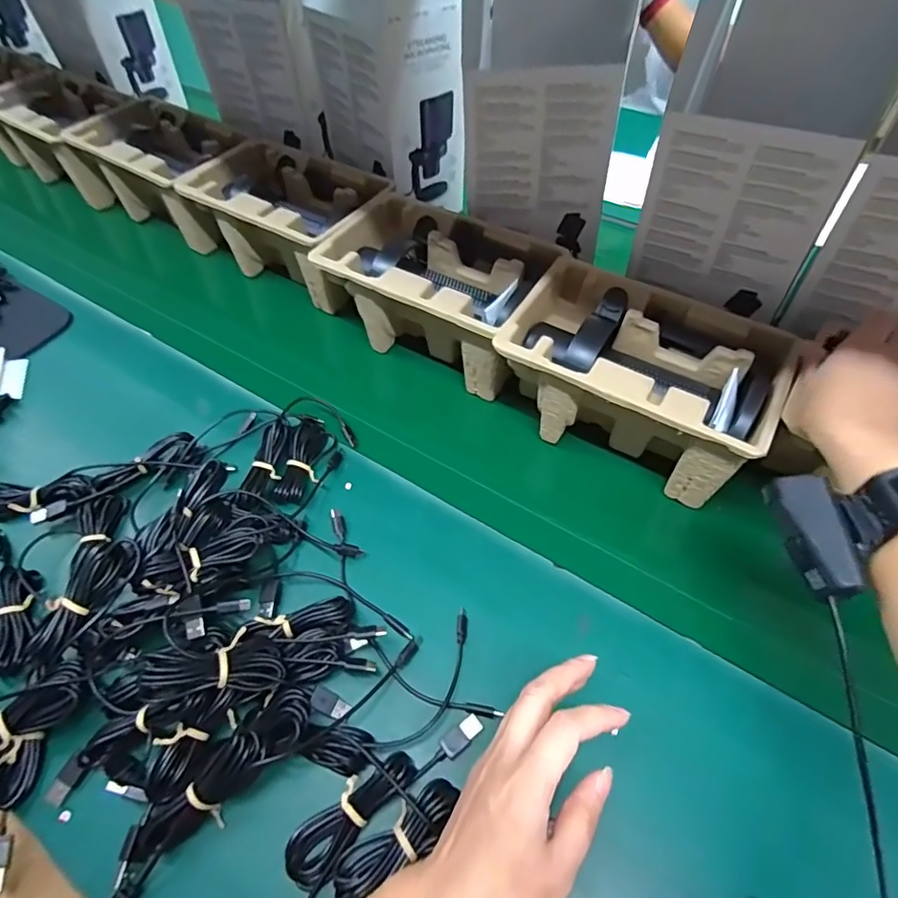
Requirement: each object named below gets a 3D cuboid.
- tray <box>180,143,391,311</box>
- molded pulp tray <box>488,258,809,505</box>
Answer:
[{"bbox_3d":[-0.187,-0.278,0.659,0.230,0.101,0.152,29,61,21],"label":"tray"},{"bbox_3d":[0.169,-0.062,0.493,0.223,0.101,0.142,25,59,19],"label":"molded pulp tray"}]

